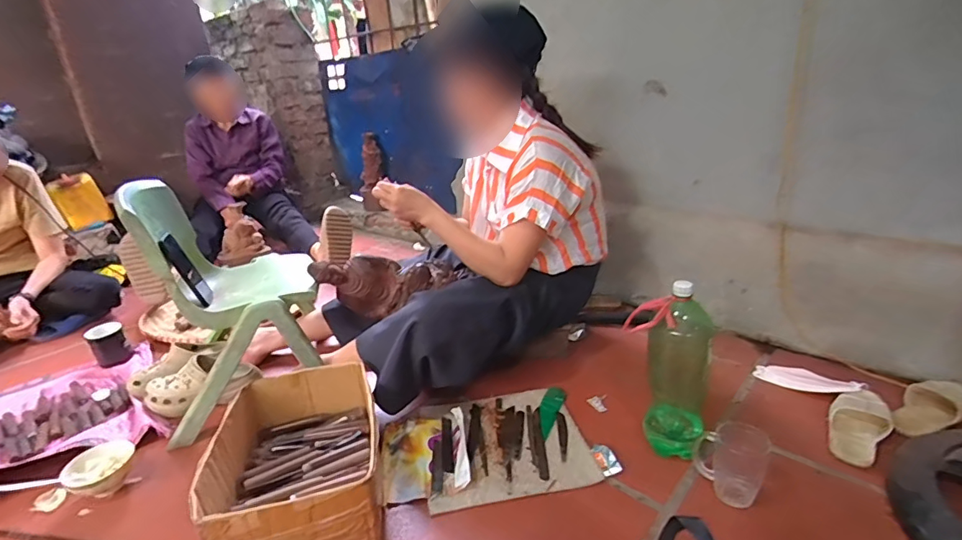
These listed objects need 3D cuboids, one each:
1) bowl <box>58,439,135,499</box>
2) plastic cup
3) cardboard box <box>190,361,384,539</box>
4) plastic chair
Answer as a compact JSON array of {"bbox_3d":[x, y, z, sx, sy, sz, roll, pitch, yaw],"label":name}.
[{"bbox_3d":[-0.678,0.357,0.838,0.079,0.051,0.098,-9,23,-14],"label":"bowl"},{"bbox_3d":[0.417,0.314,0.779,0.110,0.113,0.074,5,23,21],"label":"plastic cup"},{"bbox_3d":[-0.298,0.313,0.785,0.240,0.149,0.334,-10,23,-15],"label":"cardboard box"},{"bbox_3d":[-0.559,0.041,1.078,0.326,0.471,0.361,-11,23,-19],"label":"plastic chair"}]

